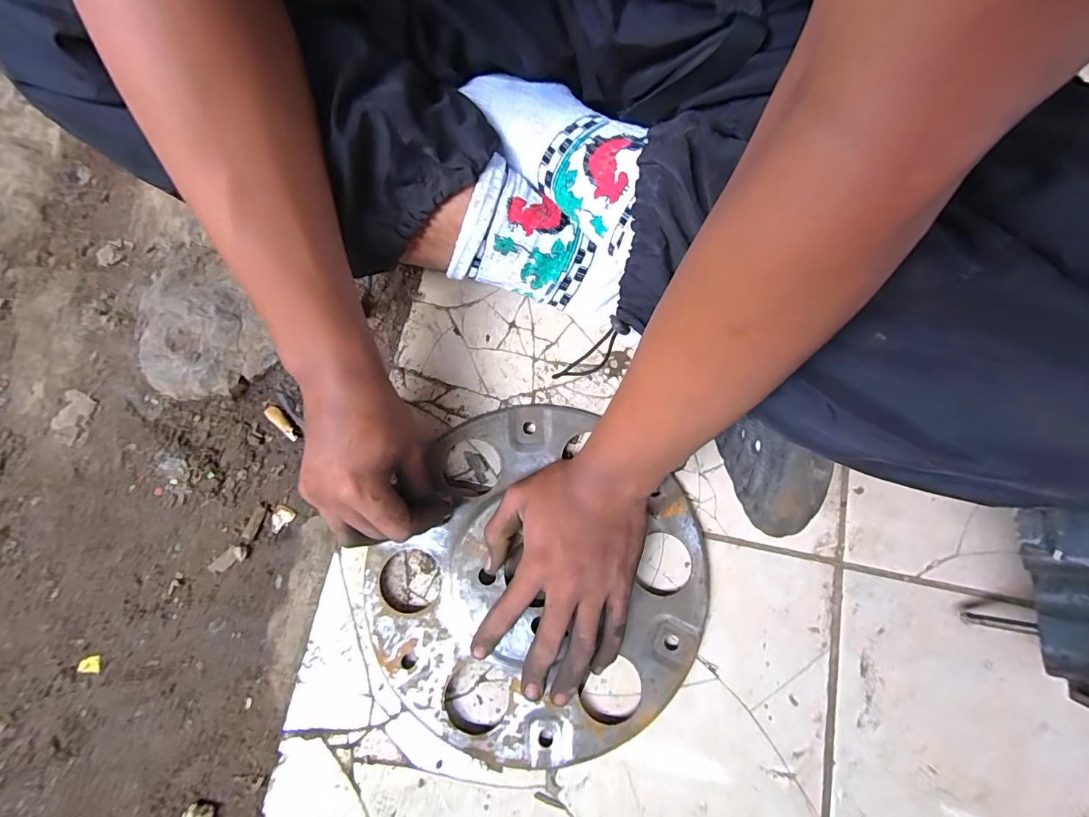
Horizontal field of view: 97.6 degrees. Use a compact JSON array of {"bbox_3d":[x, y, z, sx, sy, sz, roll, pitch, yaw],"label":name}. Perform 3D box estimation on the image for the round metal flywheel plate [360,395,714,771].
[{"bbox_3d":[-0.001,0.132,0.375,0.248,0.012,0.256,0,75,-1],"label":"round metal flywheel plate"}]

